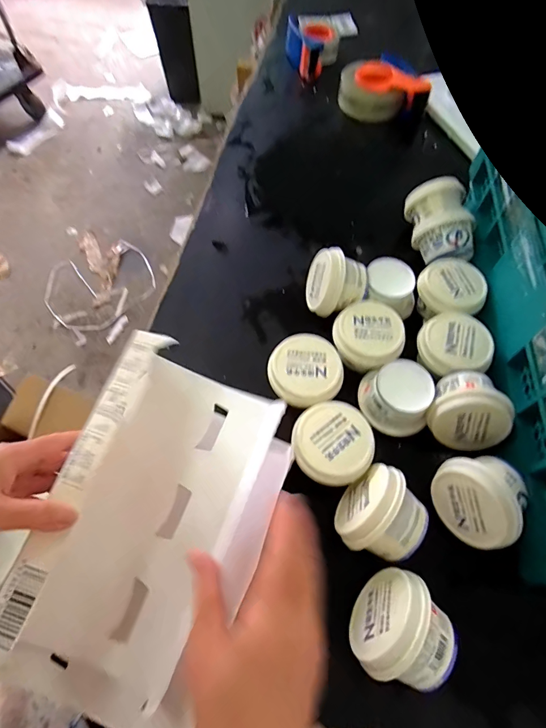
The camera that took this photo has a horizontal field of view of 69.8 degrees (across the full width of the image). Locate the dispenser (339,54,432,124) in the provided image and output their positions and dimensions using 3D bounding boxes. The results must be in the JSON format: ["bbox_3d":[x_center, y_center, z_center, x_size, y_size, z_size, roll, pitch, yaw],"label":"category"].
[{"bbox_3d":[0.221,-0.554,0.790,0.174,0.072,0.123,10,64,2],"label":"dispenser"}]

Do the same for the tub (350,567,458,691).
[{"bbox_3d":[0.113,0.234,0.345,0.053,0.080,0.084,41,68,-10],"label":"tub"}]

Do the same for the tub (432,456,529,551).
[{"bbox_3d":[0.212,0.137,0.401,0.048,0.079,0.087,-11,71,-39],"label":"tub"}]

